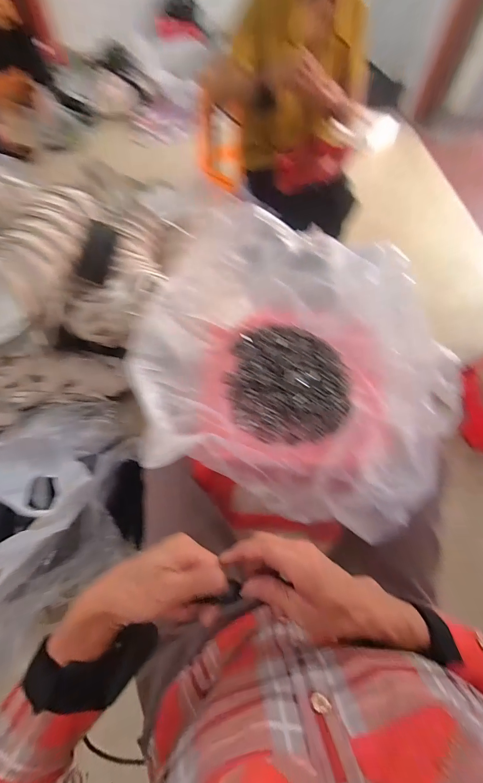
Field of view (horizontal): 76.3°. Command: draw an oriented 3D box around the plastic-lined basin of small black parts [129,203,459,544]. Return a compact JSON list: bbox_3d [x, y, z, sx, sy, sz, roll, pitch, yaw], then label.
[{"bbox_3d":[0.072,-0.047,0.453,0.402,0.174,0.390,13,61,7],"label":"plastic-lined basin of small black parts"}]

